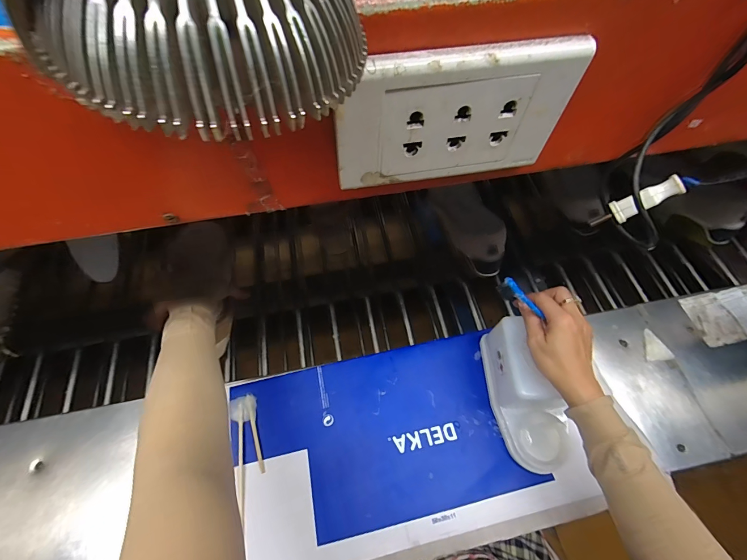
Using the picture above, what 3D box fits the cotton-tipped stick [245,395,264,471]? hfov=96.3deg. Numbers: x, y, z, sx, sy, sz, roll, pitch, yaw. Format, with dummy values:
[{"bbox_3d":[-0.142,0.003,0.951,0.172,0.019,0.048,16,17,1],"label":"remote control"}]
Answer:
[{"bbox_3d":[-0.167,0.215,0.476,0.014,0.011,0.106,-18,63,-11],"label":"cotton-tipped stick"}]

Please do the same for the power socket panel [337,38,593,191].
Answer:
[{"bbox_3d":[0.040,-0.078,0.168,0.117,0.066,0.008,-10,61,-7],"label":"power socket panel"}]

